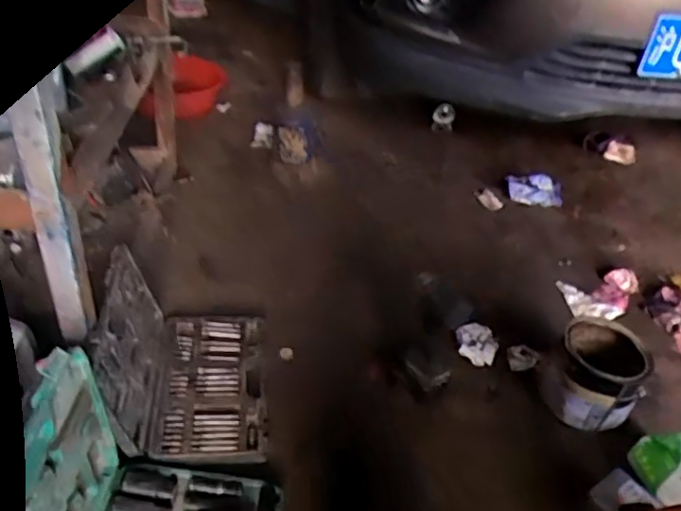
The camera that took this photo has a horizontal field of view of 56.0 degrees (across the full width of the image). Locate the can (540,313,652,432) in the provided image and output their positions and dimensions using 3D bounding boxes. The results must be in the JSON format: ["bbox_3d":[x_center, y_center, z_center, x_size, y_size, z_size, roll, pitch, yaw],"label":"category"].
[{"bbox_3d":[0.469,0.216,1.180,0.165,0.134,0.175,23,40,22],"label":"can"}]

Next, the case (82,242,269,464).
[{"bbox_3d":[-0.265,0.155,1.099,0.264,0.166,0.348,0,37,-6],"label":"case"}]

